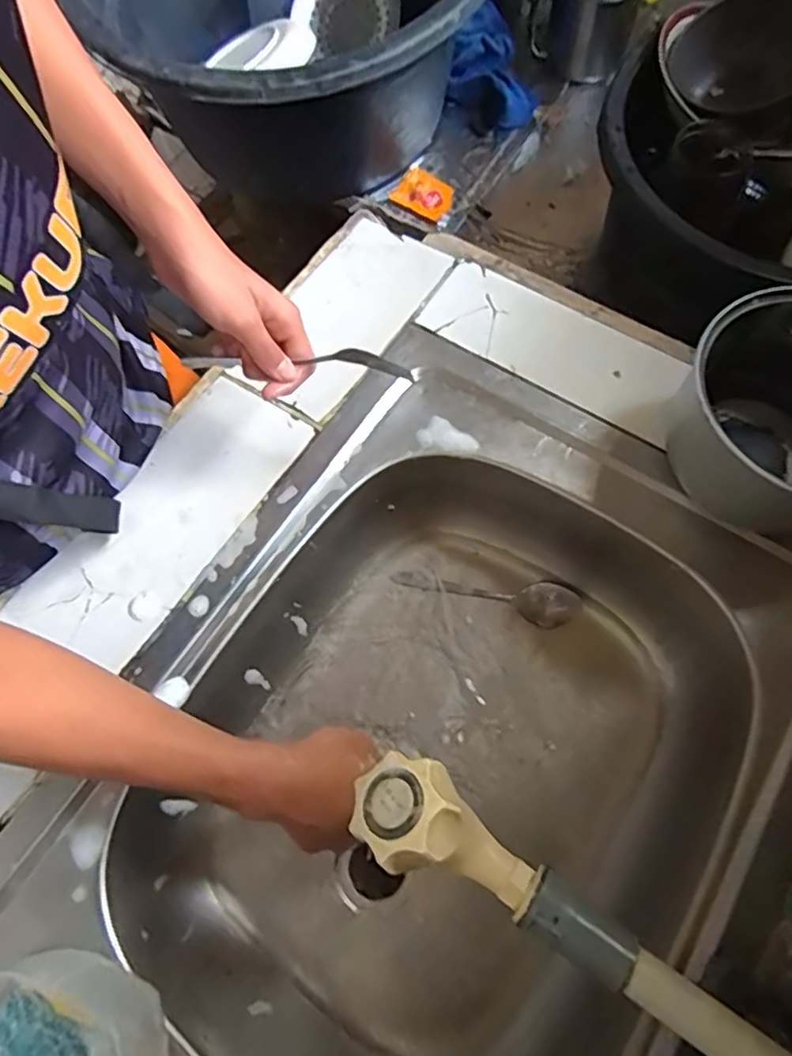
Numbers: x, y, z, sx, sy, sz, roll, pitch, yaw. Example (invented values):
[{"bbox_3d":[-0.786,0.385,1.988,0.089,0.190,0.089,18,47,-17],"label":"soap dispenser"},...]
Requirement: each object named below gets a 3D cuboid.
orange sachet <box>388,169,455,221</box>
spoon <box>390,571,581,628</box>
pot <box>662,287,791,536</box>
[{"bbox_3d":[0.039,-0.474,0.863,0.087,0.009,0.058,34,89,15],"label":"orange sachet"},{"bbox_3d":[0.086,0.057,0.583,0.173,0.018,0.040,16,71,9],"label":"spoon"},{"bbox_3d":[0.309,-0.084,0.469,0.168,0.109,0.159,0,69,1],"label":"pot"}]

